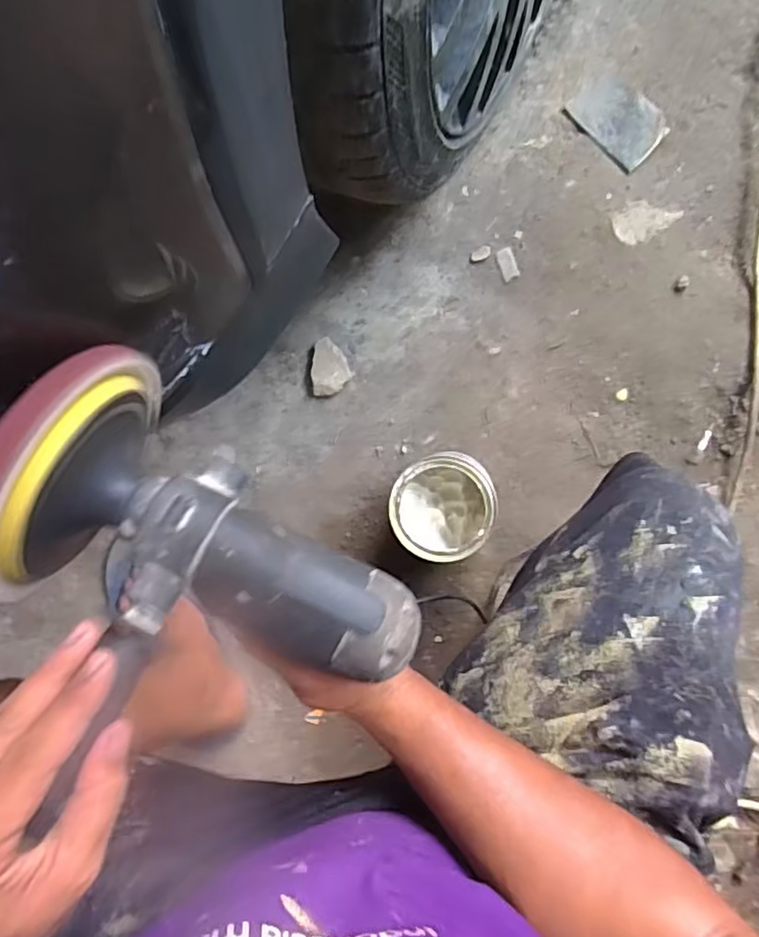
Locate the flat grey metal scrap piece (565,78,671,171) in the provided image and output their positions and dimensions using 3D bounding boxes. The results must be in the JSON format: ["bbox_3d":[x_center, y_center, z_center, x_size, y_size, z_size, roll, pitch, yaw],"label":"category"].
[{"bbox_3d":[0.275,-0.403,0.712,0.066,0.018,0.105,-45,84,4],"label":"flat grey metal scrap piece"}]

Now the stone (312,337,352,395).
[{"bbox_3d":[-0.061,-0.124,0.757,0.045,0.015,0.068,-6,88,7],"label":"stone"}]

